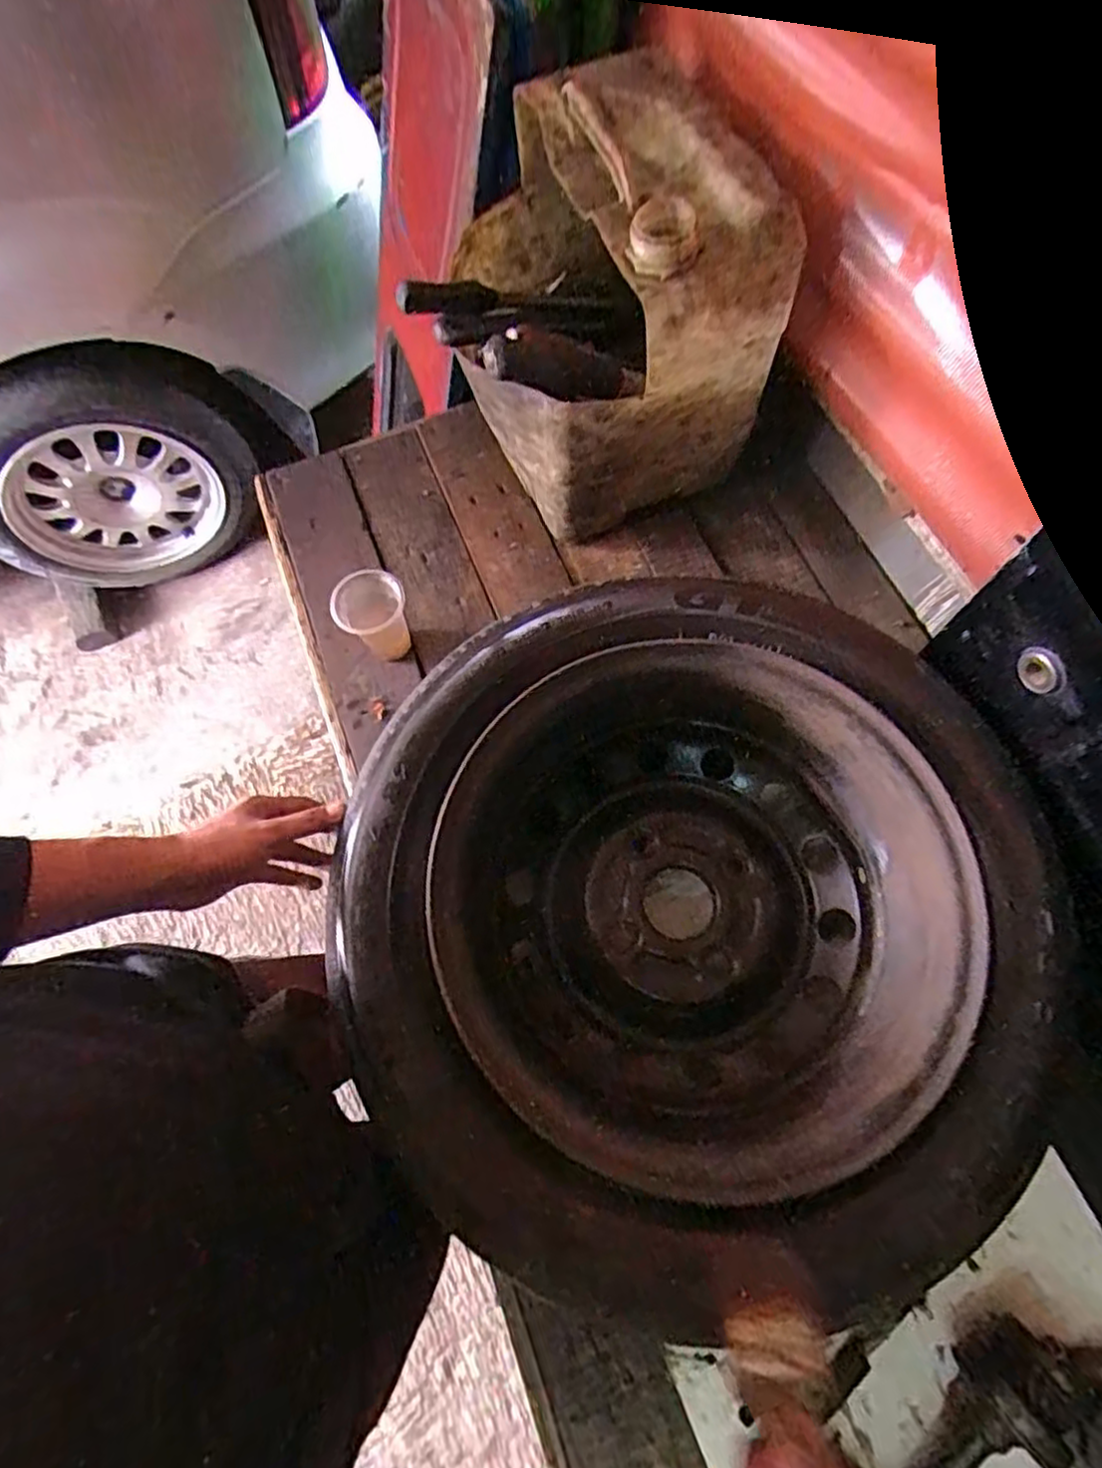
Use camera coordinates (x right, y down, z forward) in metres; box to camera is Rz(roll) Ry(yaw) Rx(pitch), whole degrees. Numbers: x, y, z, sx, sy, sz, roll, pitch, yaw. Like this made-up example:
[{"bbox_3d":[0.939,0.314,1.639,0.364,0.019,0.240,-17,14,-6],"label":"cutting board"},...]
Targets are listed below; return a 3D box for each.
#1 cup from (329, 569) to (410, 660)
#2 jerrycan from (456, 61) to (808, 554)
[{"bbox_3d":[-0.184,-0.118,0.734,0.073,0.087,0.070,-16,70,-8],"label":"cup"},{"bbox_3d":[0.030,-0.416,0.700,0.248,0.277,0.299,-27,72,-11],"label":"jerrycan"}]

